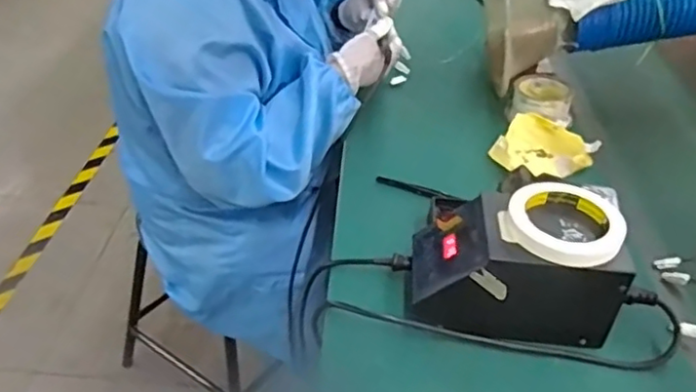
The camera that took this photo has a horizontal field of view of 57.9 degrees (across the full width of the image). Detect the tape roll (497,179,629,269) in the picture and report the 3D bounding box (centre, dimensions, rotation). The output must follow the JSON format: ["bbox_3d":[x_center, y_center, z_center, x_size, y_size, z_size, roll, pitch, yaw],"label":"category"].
[{"bbox_3d":[0.198,0.023,0.575,0.103,0.019,0.103,3,38,-2],"label":"tape roll"}]

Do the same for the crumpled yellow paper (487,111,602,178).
[{"bbox_3d":[0.267,-0.063,0.846,0.119,0.041,0.106,27,43,26],"label":"crumpled yellow paper"}]

